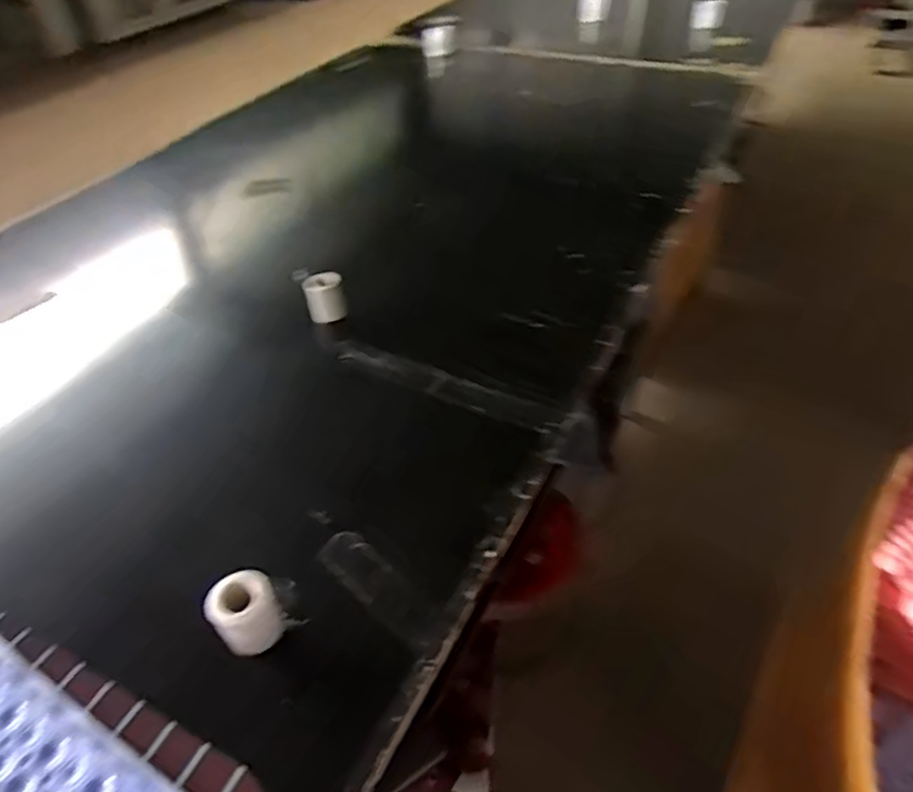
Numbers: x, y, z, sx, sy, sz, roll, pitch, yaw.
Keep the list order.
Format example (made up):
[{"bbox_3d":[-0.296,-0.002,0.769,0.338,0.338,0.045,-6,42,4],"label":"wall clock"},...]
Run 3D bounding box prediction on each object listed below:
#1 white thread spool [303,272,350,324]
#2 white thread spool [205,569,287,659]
[{"bbox_3d":[-0.196,-0.149,0.959,0.058,0.067,0.048,-12,44,-8],"label":"white thread spool"},{"bbox_3d":[-0.197,0.204,0.596,0.057,0.058,0.053,-26,48,-22],"label":"white thread spool"}]

